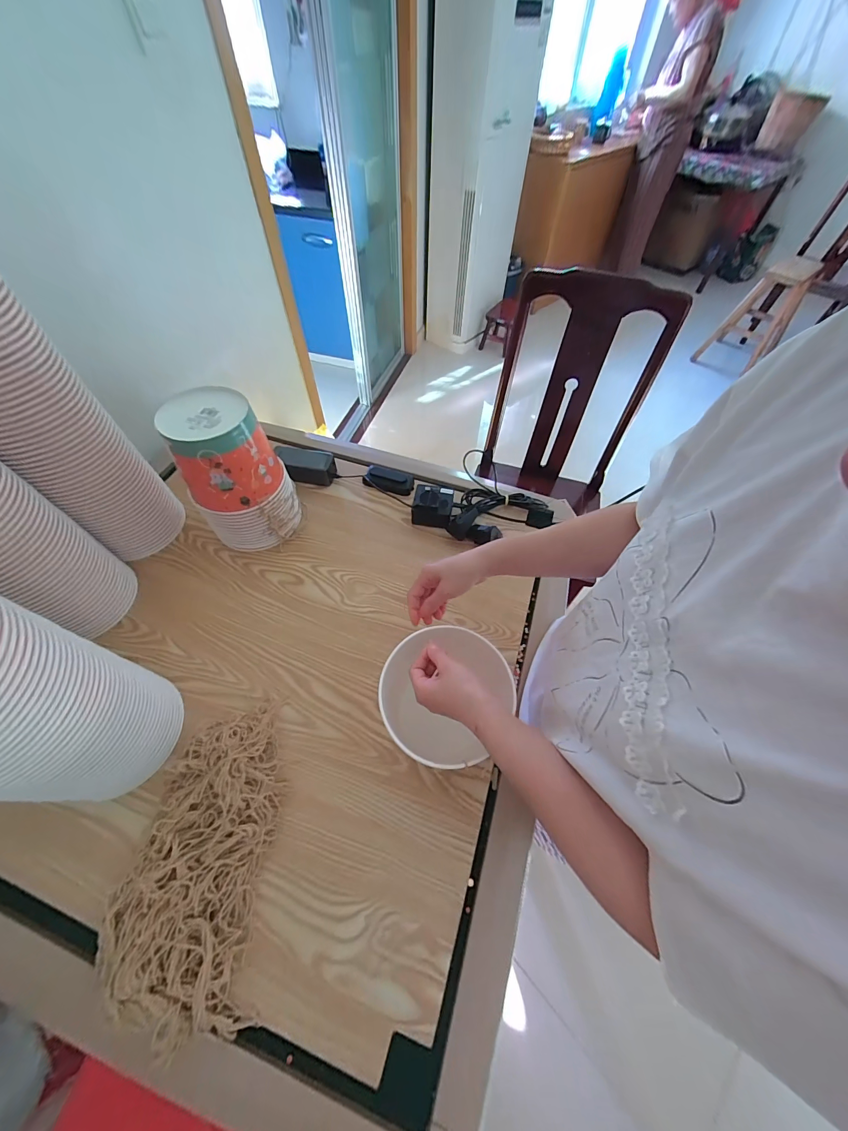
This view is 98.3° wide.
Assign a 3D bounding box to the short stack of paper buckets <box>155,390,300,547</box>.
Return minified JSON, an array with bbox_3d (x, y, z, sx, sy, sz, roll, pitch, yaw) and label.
[{"bbox_3d":[-0.316,-0.152,0.635,0.148,0.246,0.142,-15,59,-12],"label":"short stack of paper buckets"}]

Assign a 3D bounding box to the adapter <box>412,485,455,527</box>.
[{"bbox_3d":[0.018,-0.119,0.733,0.076,0.060,0.067,9,58,3],"label":"adapter"}]

